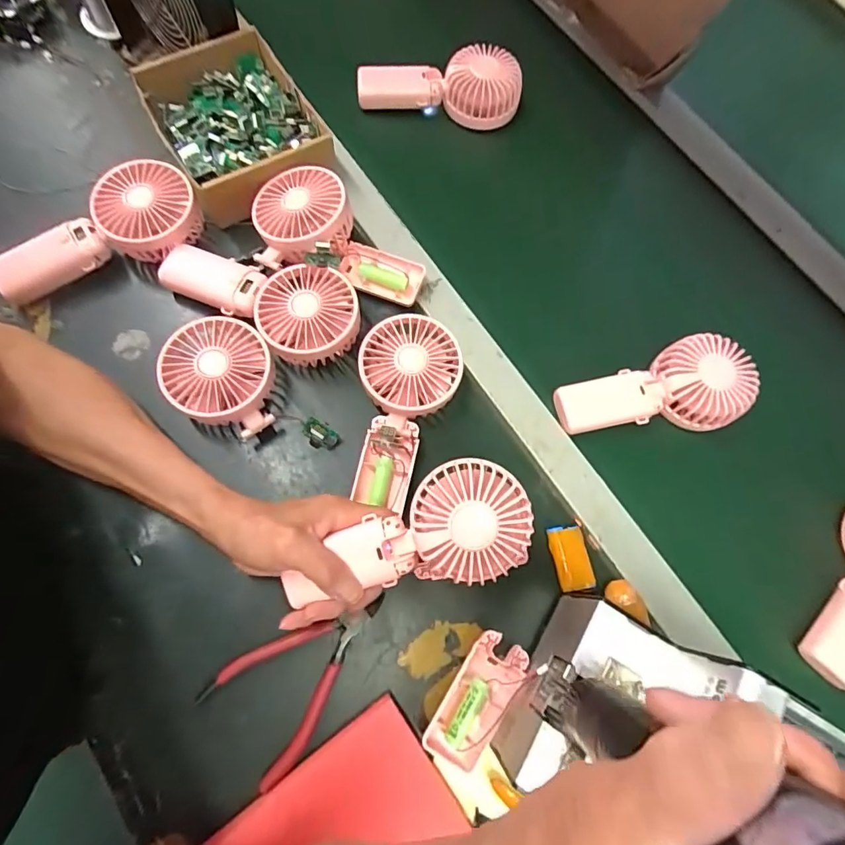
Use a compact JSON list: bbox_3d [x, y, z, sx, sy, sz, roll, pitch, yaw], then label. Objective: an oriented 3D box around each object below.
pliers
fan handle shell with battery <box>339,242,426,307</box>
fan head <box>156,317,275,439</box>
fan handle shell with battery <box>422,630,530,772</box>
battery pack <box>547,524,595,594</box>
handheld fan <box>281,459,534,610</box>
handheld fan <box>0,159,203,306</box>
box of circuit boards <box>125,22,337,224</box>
[{"bbox_3d":[-0.089,0.188,0.357,0.142,0.011,0.083,-42,81,-16],"label":"pliers"},{"bbox_3d":[-0.041,-0.145,0.461,0.081,0.019,0.045,17,70,4],"label":"fan handle shell with battery"},{"bbox_3d":[-0.169,-0.038,0.404,0.088,0.057,0.087,2,72,-5],"label":"fan head"},{"bbox_3d":[0.042,0.212,0.359,0.045,0.017,0.094,36,73,6],"label":"fan handle shell with battery"},{"bbox_3d":[0.126,0.114,0.393,0.032,0.013,0.051,-7,73,-8],"label":"battery pack"},{"bbox_3d":[-0.011,0.087,0.336,0.177,0.028,0.081,-20,72,5],"label":"handheld fan"},{"bbox_3d":[-0.301,-0.180,0.431,0.182,0.044,0.092,-17,76,-10],"label":"handheld fan"},{"bbox_3d":[-0.189,-0.298,0.472,0.149,0.054,0.176,-27,77,-13],"label":"box of circuit boards"}]

